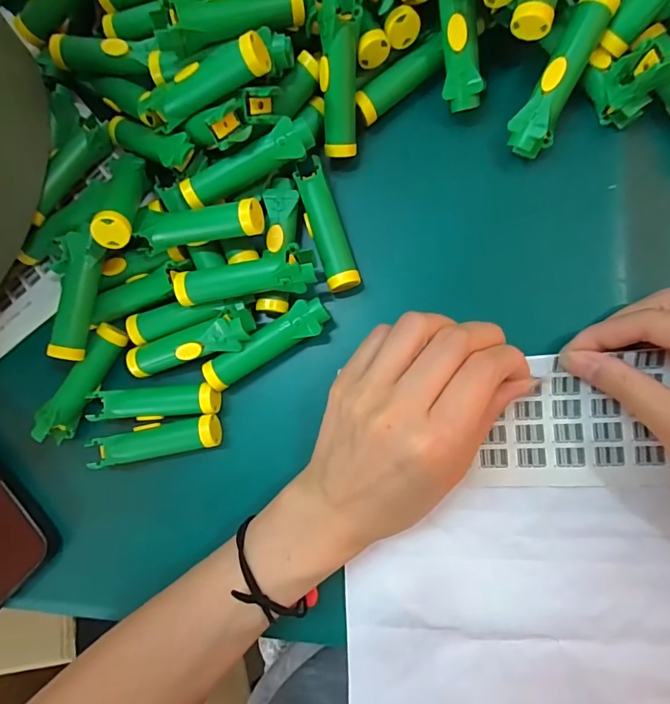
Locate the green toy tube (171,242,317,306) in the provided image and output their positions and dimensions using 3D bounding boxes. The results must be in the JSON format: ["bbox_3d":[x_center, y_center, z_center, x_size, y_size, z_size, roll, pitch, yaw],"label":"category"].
[{"bbox_3d":[-0.050,-0.043,0.266,0.079,0.025,0.024,-6,83,8],"label":"green toy tube"}]

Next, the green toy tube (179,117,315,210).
[{"bbox_3d":[-0.049,-0.108,0.269,0.079,0.022,0.020,-23,81,6],"label":"green toy tube"}]

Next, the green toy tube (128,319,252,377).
[{"bbox_3d":[-0.088,-0.003,0.275,0.075,0.015,0.020,-15,86,21],"label":"green toy tube"}]

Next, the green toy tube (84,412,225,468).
[{"bbox_3d":[-0.109,0.054,0.280,0.076,0.015,0.019,-11,82,7],"label":"green toy tube"}]

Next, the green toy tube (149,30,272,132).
[{"bbox_3d":[-0.070,-0.148,0.253,0.074,0.020,0.023,-18,86,23],"label":"green toy tube"}]

